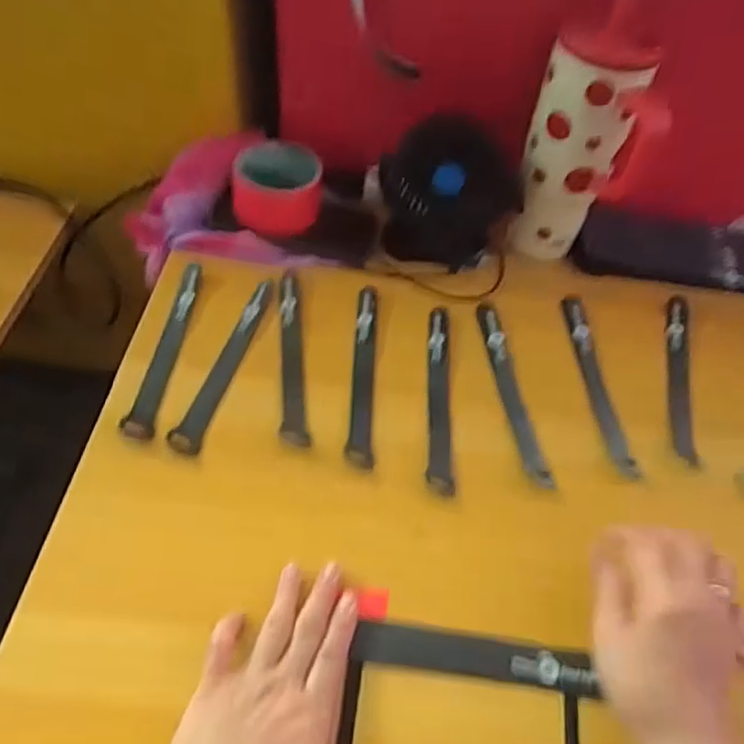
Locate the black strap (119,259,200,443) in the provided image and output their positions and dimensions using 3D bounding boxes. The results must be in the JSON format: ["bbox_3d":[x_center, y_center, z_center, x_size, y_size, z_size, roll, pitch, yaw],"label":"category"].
[{"bbox_3d":[-0.178,-0.024,0.552,0.024,0.009,0.189,3,53,0],"label":"black strap"}]

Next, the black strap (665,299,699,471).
[{"bbox_3d":[0.280,0.002,0.581,0.019,0.009,0.194,14,50,5],"label":"black strap"}]

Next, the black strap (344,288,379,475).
[{"bbox_3d":[-0.006,-0.003,0.554,0.021,0.005,0.191,6,50,-2],"label":"black strap"}]

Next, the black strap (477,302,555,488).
[{"bbox_3d":[0.120,0.010,0.552,0.020,0.004,0.197,-2,50,-9],"label":"black strap"}]

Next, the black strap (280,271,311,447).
[{"bbox_3d":[-0.072,-0.019,0.562,0.021,0.004,0.191,-2,50,-9],"label":"black strap"}]

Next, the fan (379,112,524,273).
[{"bbox_3d":[0.073,-0.175,0.597,0.131,0.146,0.068,4,53,-2],"label":"fan"}]

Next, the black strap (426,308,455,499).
[{"bbox_3d":[0.057,0.017,0.543,0.020,0.005,0.191,6,50,-3],"label":"black strap"}]

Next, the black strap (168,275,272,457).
[{"bbox_3d":[-0.125,-0.014,0.549,0.023,0.010,0.193,13,50,4],"label":"black strap"}]

